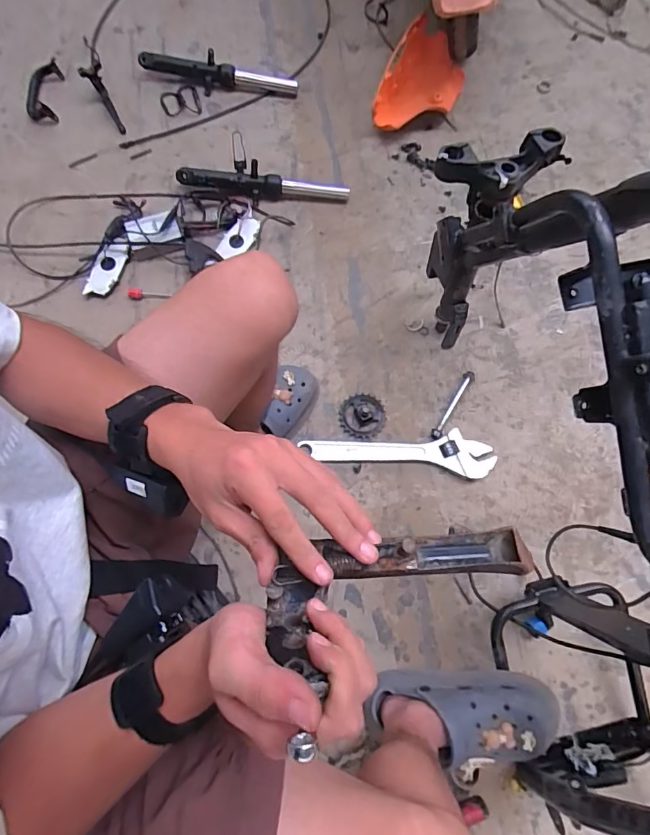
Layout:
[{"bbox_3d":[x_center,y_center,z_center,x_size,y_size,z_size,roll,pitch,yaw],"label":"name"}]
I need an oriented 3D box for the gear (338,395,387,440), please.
[{"bbox_3d":[0.070,-0.004,0.860,0.084,0.027,0.084,0,74,-1],"label":"gear"}]

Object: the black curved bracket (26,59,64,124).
[{"bbox_3d":[-0.631,-0.734,1.040,0.080,0.023,0.175,-3,74,-2],"label":"black curved bracket"}]

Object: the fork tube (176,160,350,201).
[{"bbox_3d":[-0.128,-0.489,0.981,0.357,0.047,0.058,6,74,0],"label":"fork tube"}]

